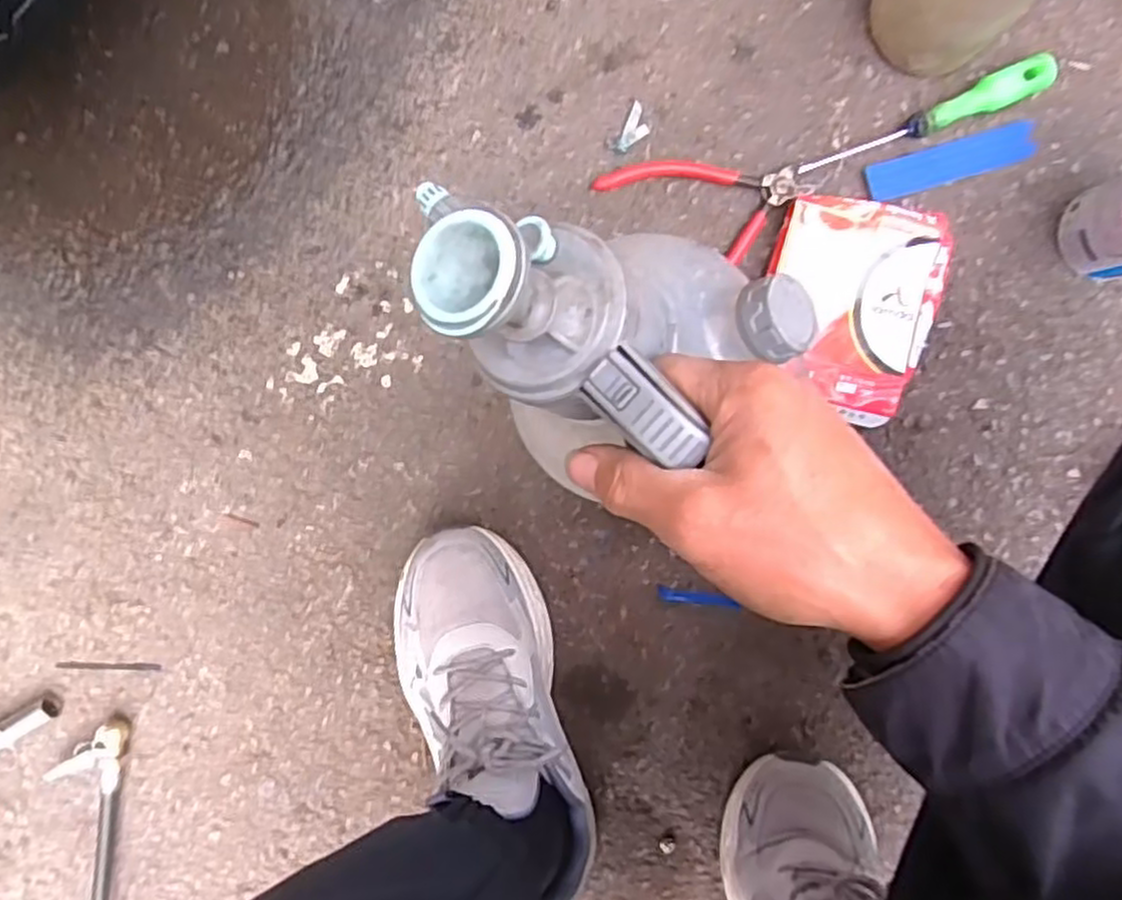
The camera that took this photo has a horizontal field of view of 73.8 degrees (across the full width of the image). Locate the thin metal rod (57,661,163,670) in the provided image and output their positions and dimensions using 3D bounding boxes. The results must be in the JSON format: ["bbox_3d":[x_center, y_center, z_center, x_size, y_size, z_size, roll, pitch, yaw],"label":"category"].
[{"bbox_3d":[-0.366,0.176,0.608,0.088,0.006,0.008,1,95,3],"label":"thin metal rod"}]

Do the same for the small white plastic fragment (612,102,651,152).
[{"bbox_3d":[0.054,-0.233,0.543,0.018,0.005,0.035,28,96,0],"label":"small white plastic fragment"}]

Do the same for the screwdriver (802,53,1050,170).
[{"bbox_3d":[0.254,-0.228,0.519,0.173,0.019,0.023,-22,94,5],"label":"screwdriver"}]

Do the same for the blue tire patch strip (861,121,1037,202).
[{"bbox_3d":[0.280,-0.207,0.535,0.116,0.004,0.028,-15,94,4],"label":"blue tire patch strip"}]

